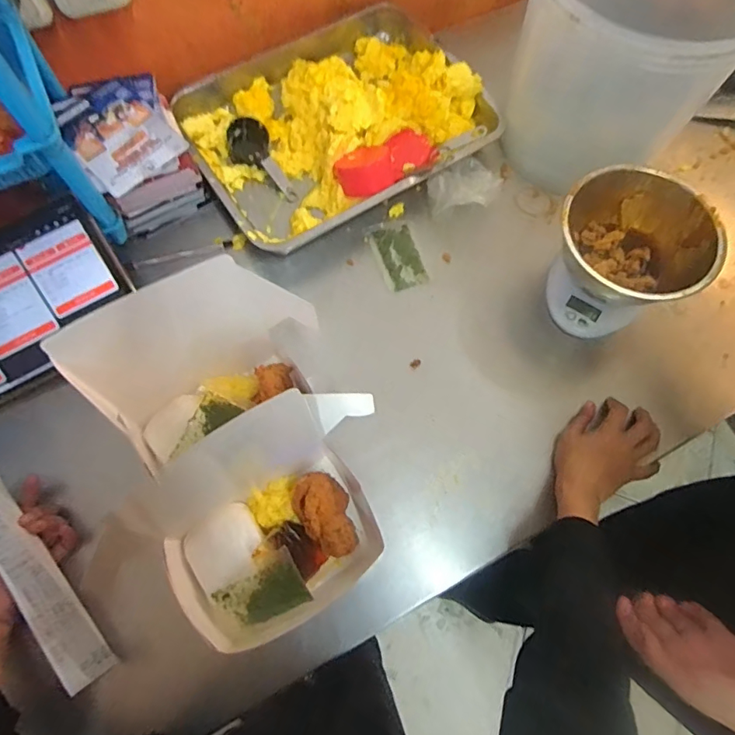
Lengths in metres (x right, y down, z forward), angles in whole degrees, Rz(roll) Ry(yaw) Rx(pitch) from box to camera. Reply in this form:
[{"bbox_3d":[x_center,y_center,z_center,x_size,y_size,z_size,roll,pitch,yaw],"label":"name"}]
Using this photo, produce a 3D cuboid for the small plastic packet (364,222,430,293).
[{"bbox_3d":[0.039,-0.148,0.644,0.055,0.006,0.100,-16,72,-7],"label":"small plastic packet"}]

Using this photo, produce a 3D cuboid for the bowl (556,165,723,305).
[{"bbox_3d":[0.307,-0.146,0.570,0.138,0.079,0.171,-41,77,-14],"label":"bowl"}]

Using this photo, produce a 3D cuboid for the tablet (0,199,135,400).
[{"bbox_3d":[-0.409,-0.062,0.554,0.261,0.016,0.159,-30,97,-7],"label":"tablet"}]

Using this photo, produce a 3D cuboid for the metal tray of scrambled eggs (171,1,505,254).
[{"bbox_3d":[-0.047,-0.345,0.678,0.393,0.069,0.311,-33,75,-12],"label":"metal tray of scrambled eggs"}]

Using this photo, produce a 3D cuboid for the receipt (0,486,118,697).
[{"bbox_3d":[-0.320,0.198,0.466,0.049,0.025,0.227,-32,88,-12],"label":"receipt"}]

